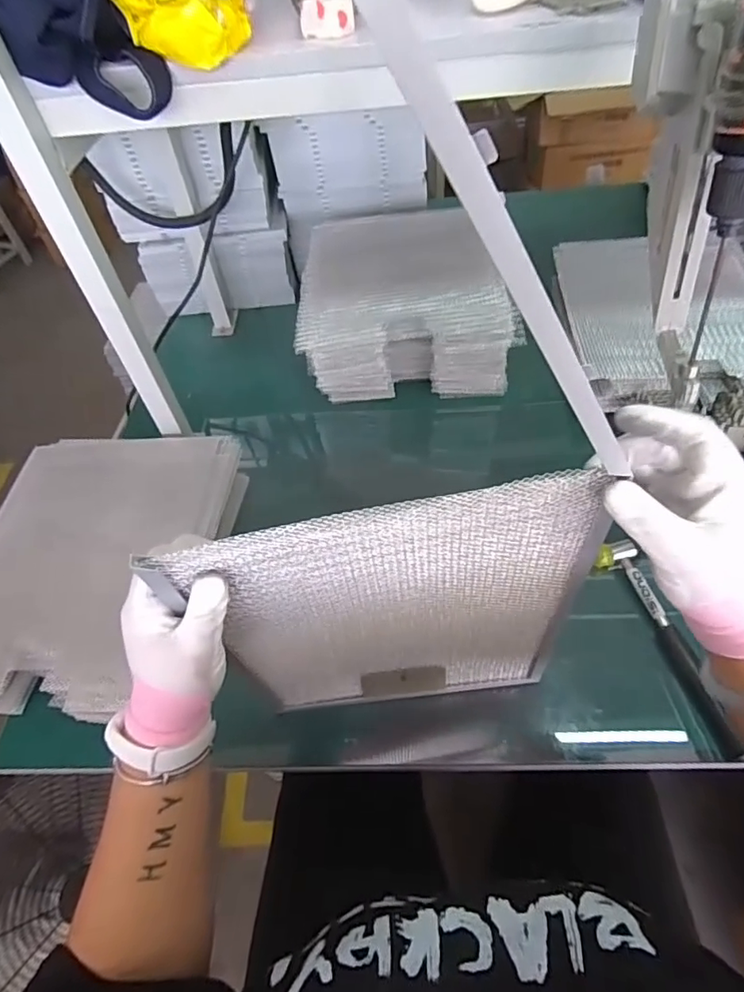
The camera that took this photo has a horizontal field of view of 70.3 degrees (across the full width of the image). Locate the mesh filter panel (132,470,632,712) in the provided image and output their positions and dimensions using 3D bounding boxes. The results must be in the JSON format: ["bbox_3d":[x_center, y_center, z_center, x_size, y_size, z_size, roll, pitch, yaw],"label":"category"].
[{"bbox_3d":[0.021,0.105,0.427,0.274,0.318,0.018,-9,52,-1],"label":"mesh filter panel"}]

